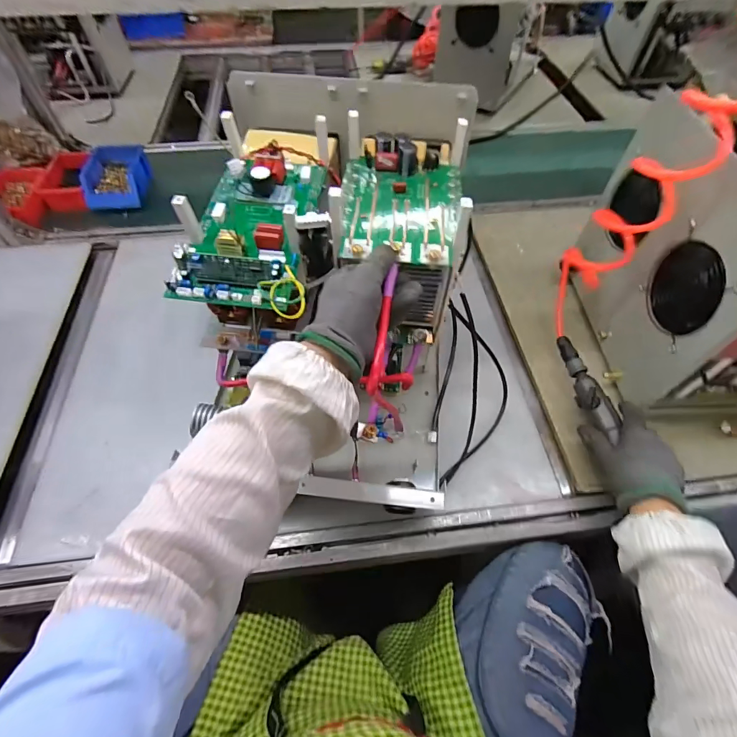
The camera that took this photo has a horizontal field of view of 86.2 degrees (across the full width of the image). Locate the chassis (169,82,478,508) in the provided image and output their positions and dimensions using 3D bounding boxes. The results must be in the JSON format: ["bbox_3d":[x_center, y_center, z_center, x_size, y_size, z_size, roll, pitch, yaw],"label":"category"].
[{"bbox_3d":[-0.042,-0.096,0.504,0.300,0.290,0.458,5,58,3],"label":"chassis"}]

